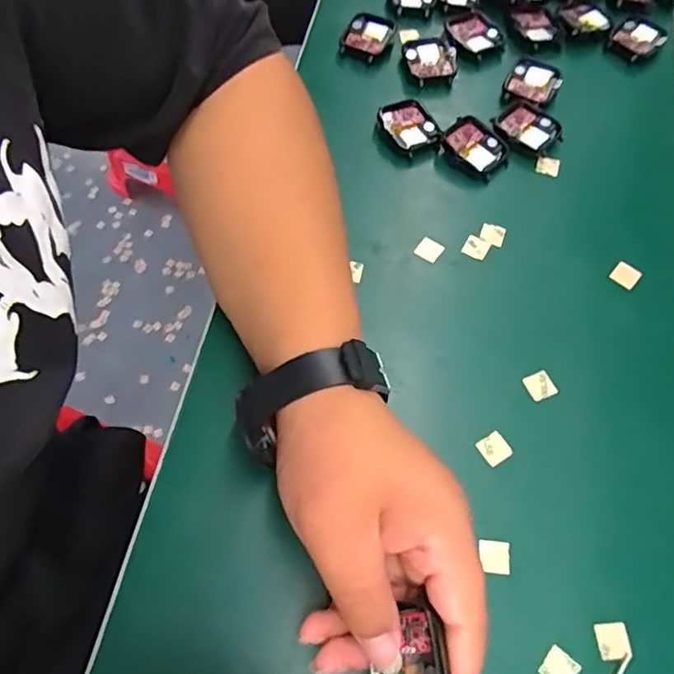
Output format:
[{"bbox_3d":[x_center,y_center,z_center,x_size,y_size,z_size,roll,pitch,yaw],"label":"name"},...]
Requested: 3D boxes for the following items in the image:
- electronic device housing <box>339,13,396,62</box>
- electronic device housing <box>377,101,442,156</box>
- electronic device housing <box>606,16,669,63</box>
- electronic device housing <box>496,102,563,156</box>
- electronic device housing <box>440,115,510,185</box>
[{"bbox_3d":[0.024,-0.237,0.460,0.035,0.009,0.045,25,66,8],"label":"electronic device housing"},{"bbox_3d":[0.051,-0.151,0.422,0.036,0.012,0.043,-25,69,-14],"label":"electronic device housing"},{"bbox_3d":[0.243,-0.242,0.469,0.043,0.007,0.036,-39,73,-19],"label":"electronic device housing"},{"bbox_3d":[0.139,-0.150,0.423,0.045,0.008,0.036,30,67,10],"label":"electronic device housing"},{"bbox_3d":[0.097,-0.133,0.413,0.045,0.012,0.037,42,69,15],"label":"electronic device housing"}]

